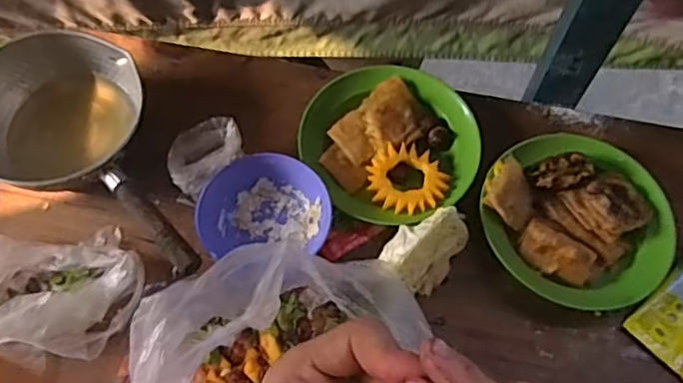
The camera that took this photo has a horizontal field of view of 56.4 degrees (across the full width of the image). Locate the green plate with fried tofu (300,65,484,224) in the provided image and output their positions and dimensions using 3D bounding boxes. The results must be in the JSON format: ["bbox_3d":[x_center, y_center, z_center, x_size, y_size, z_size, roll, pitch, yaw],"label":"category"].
[{"bbox_3d":[0.058,-0.058,0.765,0.193,0.030,0.206,-1,67,1],"label":"green plate with fried tofu"}]

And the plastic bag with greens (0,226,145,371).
[{"bbox_3d":[-0.317,0.104,0.672,0.192,0.048,0.143,-4,67,0],"label":"plastic bag with greens"}]

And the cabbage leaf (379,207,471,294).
[{"bbox_3d":[0.093,0.060,0.700,0.068,0.055,0.095,34,72,14],"label":"cabbage leaf"}]

